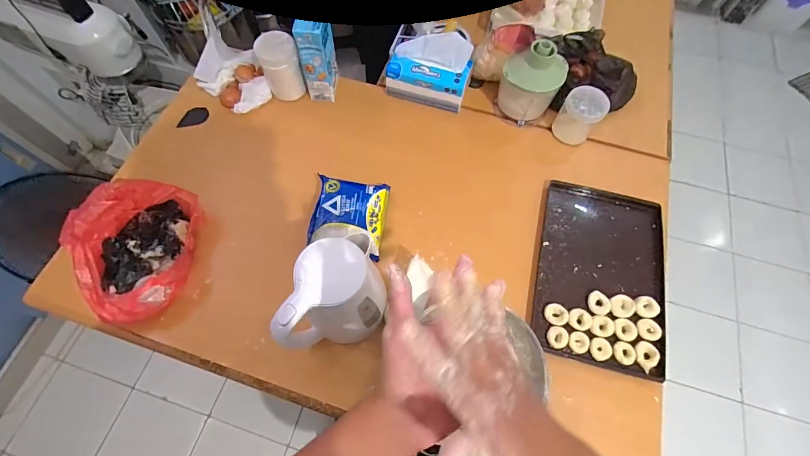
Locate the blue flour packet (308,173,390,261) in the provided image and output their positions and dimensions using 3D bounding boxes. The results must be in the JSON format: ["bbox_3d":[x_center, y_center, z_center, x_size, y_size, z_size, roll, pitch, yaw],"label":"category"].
[{"bbox_3d":[-0.113,-0.025,0.750,0.143,0.057,0.162,7,67,2],"label":"blue flour packet"}]

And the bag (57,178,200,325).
[{"bbox_3d":[-0.492,0.037,0.671,0.161,0.150,0.250,4,67,1],"label":"bag"}]

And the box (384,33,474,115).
[{"bbox_3d":[0.058,-0.363,0.856,0.182,0.117,0.126,17,68,7],"label":"box"}]

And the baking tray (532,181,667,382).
[{"bbox_3d":[0.390,0.082,0.723,0.237,0.021,0.358,13,68,5],"label":"baking tray"}]

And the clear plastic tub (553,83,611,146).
[{"bbox_3d":[0.386,-0.247,0.820,0.085,0.112,0.071,34,71,13],"label":"clear plastic tub"}]

